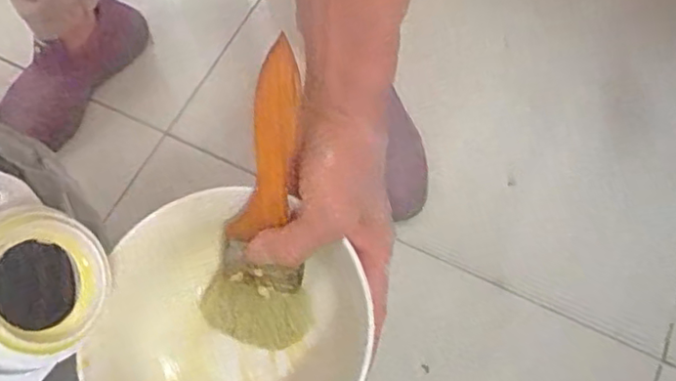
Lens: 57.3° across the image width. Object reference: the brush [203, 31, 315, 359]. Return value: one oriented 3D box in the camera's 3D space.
[{"bbox_3d":[-0.040,0.009,0.332,0.060,0.175,0.014,11,27,6],"label":"brush"}]

